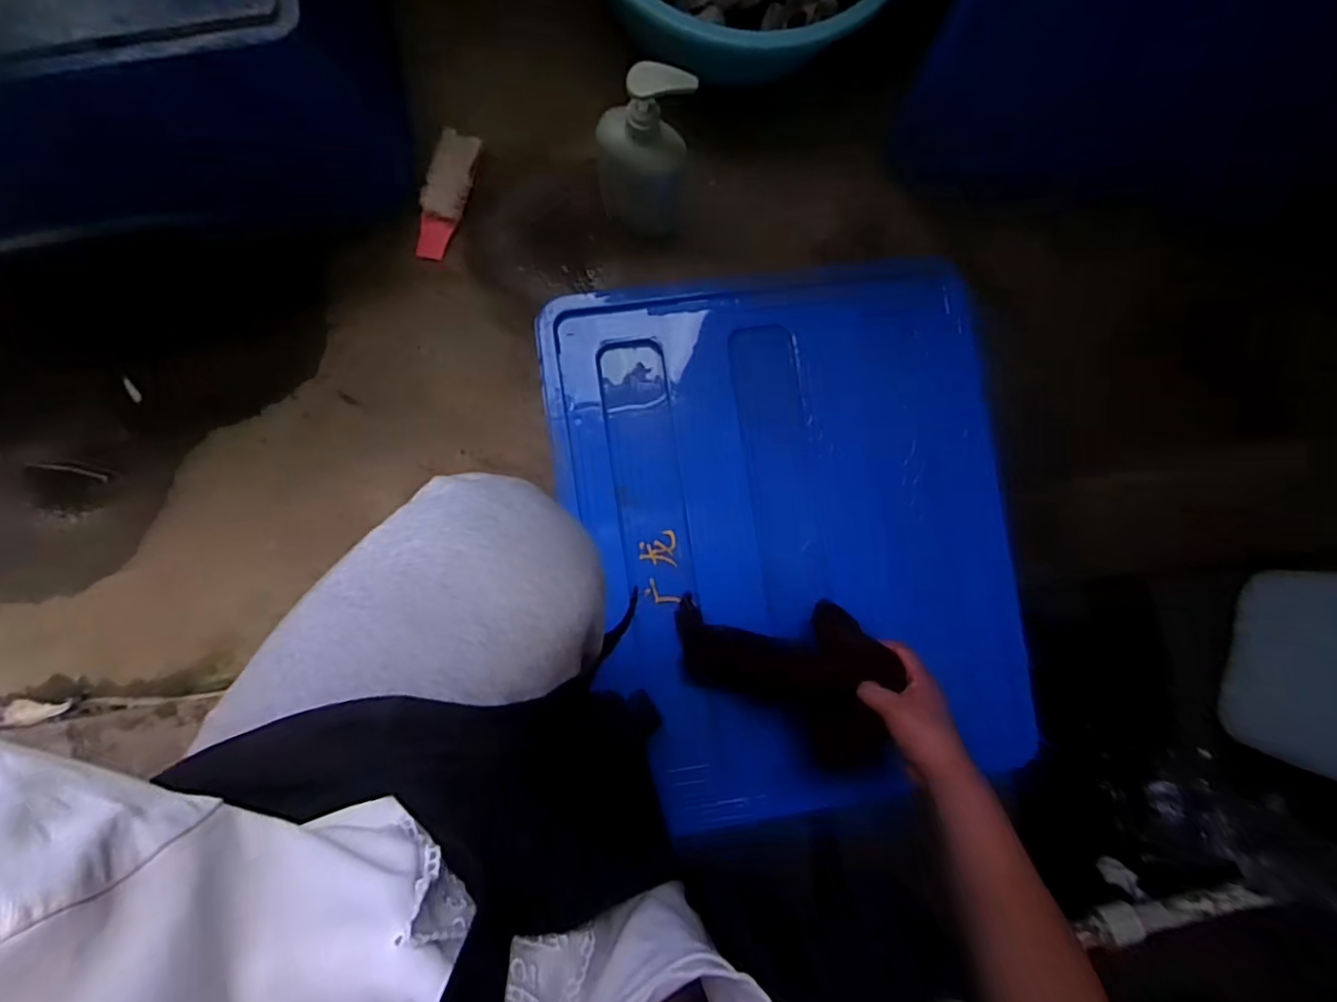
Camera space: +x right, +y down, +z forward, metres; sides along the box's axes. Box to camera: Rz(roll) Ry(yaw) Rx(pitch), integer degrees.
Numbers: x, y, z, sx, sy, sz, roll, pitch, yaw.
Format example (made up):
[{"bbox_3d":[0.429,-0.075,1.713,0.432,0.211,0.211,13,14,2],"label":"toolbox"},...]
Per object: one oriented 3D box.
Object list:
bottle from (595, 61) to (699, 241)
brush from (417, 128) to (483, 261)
[{"bbox_3d":[-0.028,-0.332,0.626,0.094,0.226,0.049,23,85,-4],"label":"bottle"},{"bbox_3d":[-0.243,-0.334,0.693,0.043,0.034,0.134,21,85,-4],"label":"brush"}]

